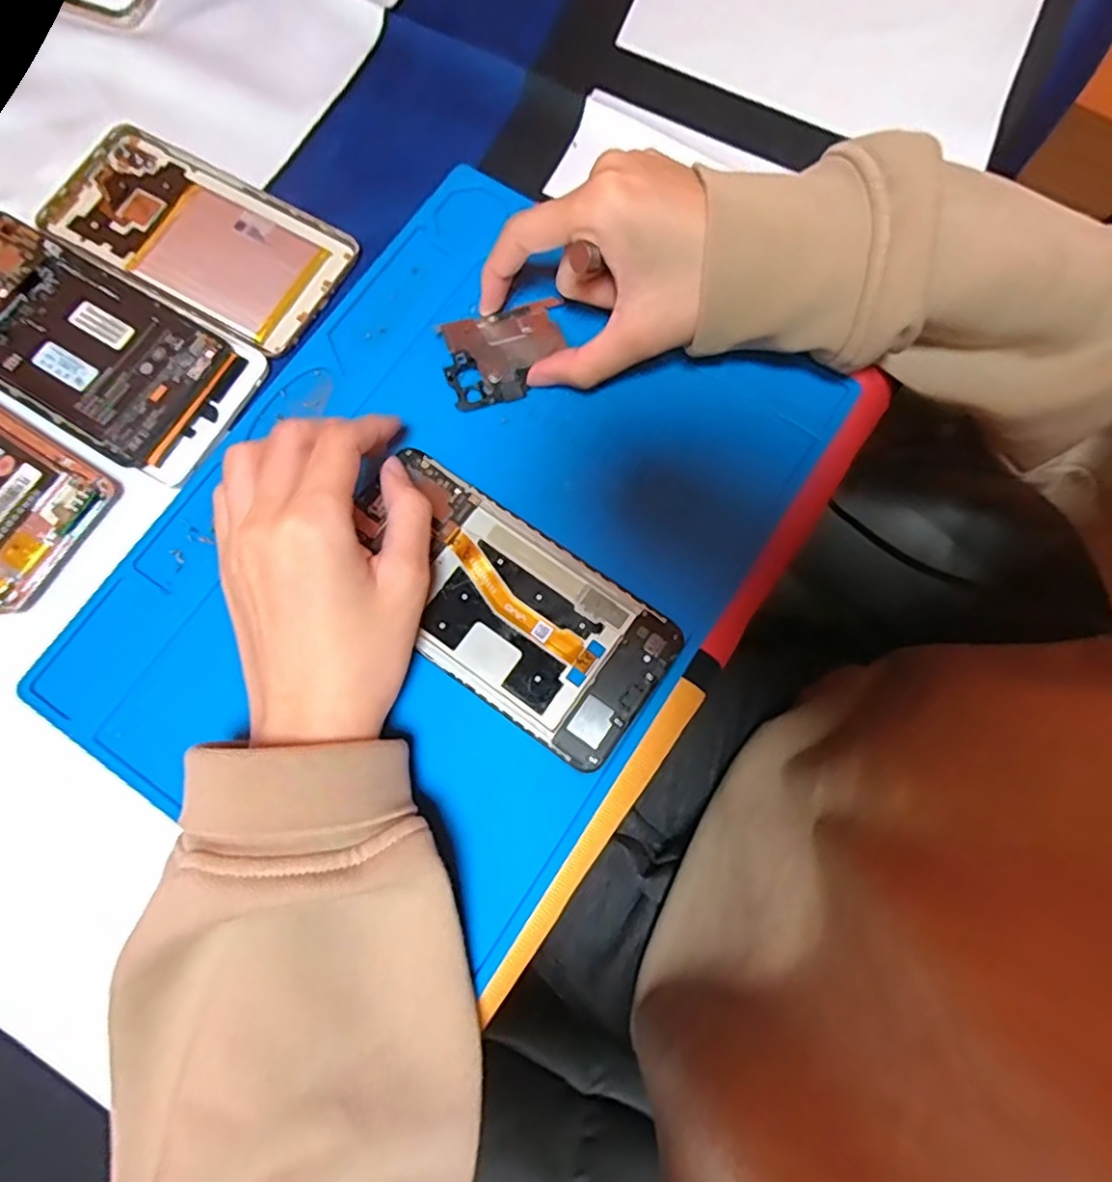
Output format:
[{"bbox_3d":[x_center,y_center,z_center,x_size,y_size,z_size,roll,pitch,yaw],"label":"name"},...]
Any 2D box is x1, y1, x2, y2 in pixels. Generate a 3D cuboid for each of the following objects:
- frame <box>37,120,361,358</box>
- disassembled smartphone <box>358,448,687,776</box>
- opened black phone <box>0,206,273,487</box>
[{"bbox_3d":[-0.180,-0.178,0.323,0.154,0.004,0.075,29,79,7],"label":"frame"},{"bbox_3d":[-0.024,0.005,0.276,0.144,0.006,0.070,35,79,8],"label":"disassembled smartphone"},{"bbox_3d":[-0.223,-0.116,0.304,0.163,0.014,0.073,29,79,7],"label":"opened black phone"}]

